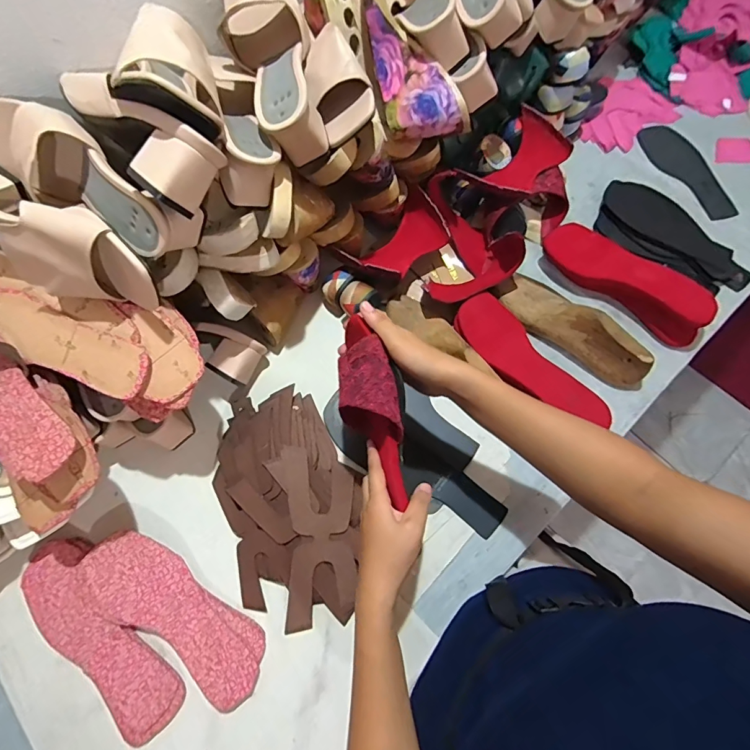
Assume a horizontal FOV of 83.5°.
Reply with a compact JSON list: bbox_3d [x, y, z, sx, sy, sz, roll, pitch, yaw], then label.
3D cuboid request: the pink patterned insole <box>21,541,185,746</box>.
[{"bbox_3d":[-0.322,0.302,0.487,0.082,0.015,0.247,-43,75,-12],"label":"pink patterned insole"}]

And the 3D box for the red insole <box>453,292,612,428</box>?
[{"bbox_3d":[0.208,-0.022,0.564,0.089,0.026,0.226,-43,74,-12],"label":"red insole"}]

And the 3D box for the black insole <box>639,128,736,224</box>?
[{"bbox_3d":[0.526,-0.343,0.703,0.089,0.007,0.206,-21,71,-5],"label":"black insole"}]

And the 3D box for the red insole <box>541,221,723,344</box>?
[{"bbox_3d":[0.351,-0.137,0.594,0.087,0.049,0.241,-38,73,-11],"label":"red insole"}]

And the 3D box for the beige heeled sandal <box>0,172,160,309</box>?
[{"bbox_3d":[-0.309,-0.123,0.399,0.232,0.087,0.070,27,74,11],"label":"beige heeled sandal"}]

